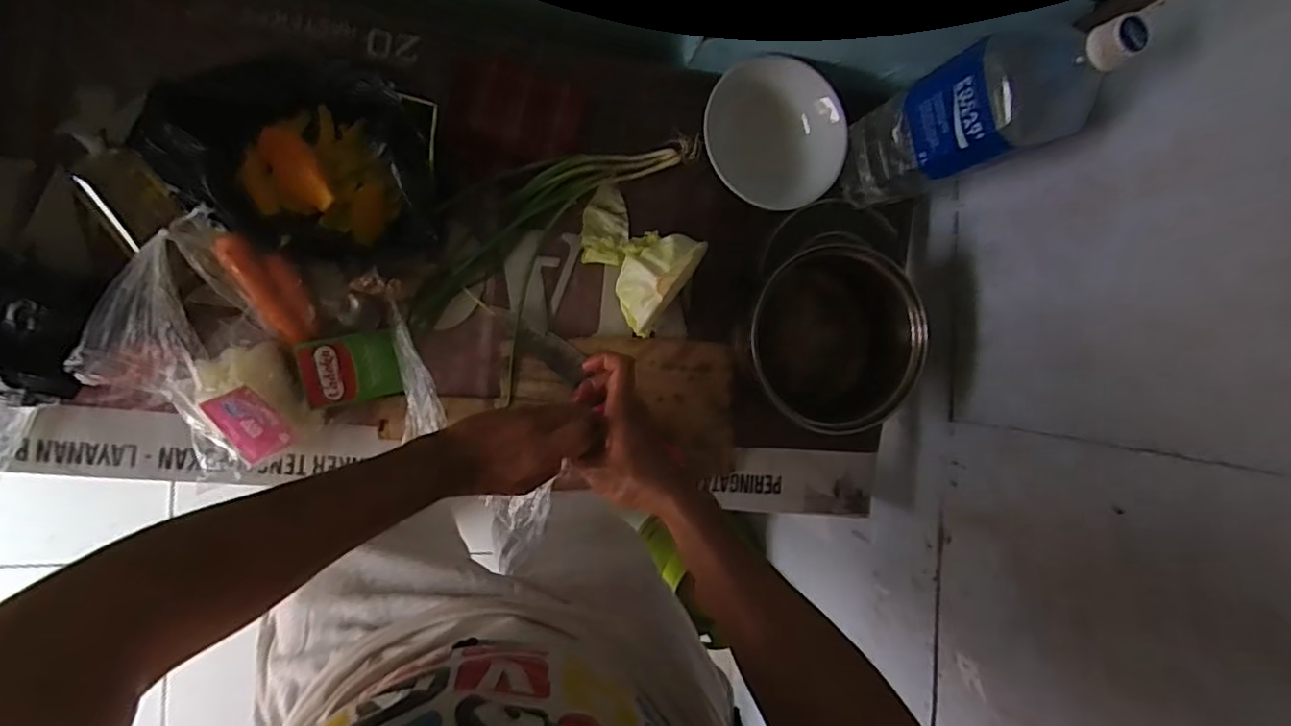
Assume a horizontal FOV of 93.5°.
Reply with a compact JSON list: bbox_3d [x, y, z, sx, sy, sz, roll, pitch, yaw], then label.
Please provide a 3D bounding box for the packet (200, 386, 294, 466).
[{"bbox_3d":[-0.361,0.059,0.560,0.052,0.012,0.079,-17,124,-5],"label":"packet"}]

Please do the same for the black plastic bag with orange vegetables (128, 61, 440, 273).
[{"bbox_3d":[-0.311,-0.188,0.559,0.254,0.077,0.179,29,85,-8],"label":"black plastic bag with orange vegetables"}]

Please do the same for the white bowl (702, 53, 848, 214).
[{"bbox_3d":[0.136,-0.240,0.659,0.159,0.059,0.143,35,84,-8],"label":"white bowl"}]

